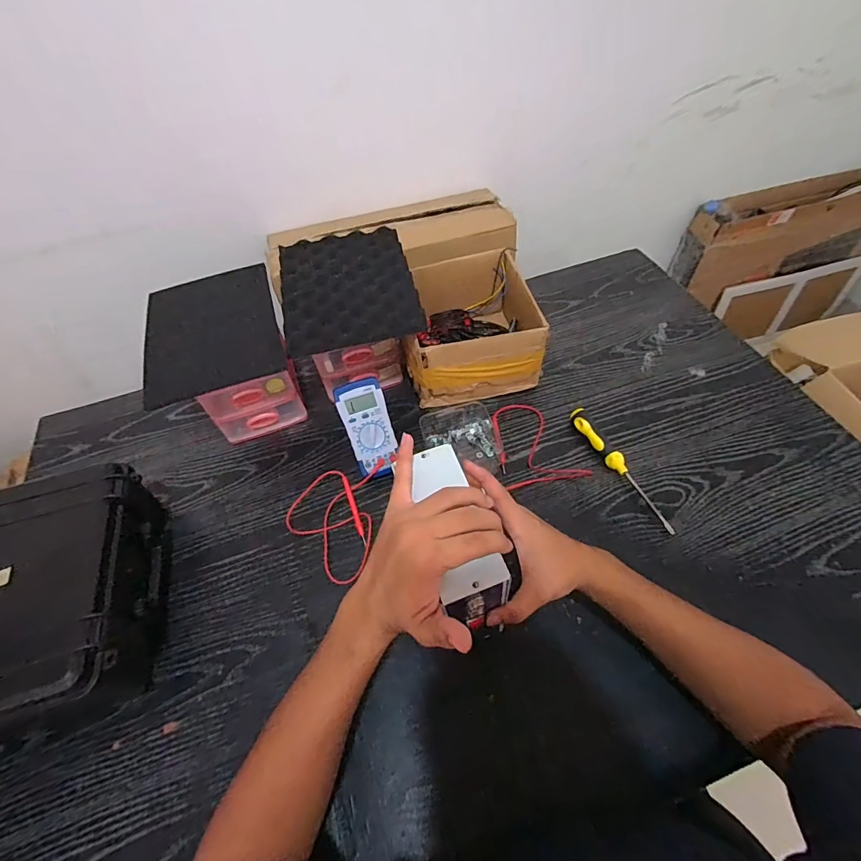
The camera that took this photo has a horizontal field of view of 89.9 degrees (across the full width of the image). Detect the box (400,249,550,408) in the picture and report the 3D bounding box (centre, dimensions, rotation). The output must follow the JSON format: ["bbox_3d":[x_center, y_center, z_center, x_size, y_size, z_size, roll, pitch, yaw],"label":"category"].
[{"bbox_3d":[0.064,-0.178,0.726,0.198,0.128,0.238,-7,56,-1],"label":"box"}]

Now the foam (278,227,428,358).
[{"bbox_3d":[-0.126,-0.222,0.653,0.191,0.020,0.246,-14,55,-5],"label":"foam"}]

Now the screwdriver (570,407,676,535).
[{"bbox_3d":[0.269,0.053,0.619,0.032,0.031,0.211,-21,57,-10],"label":"screwdriver"}]

